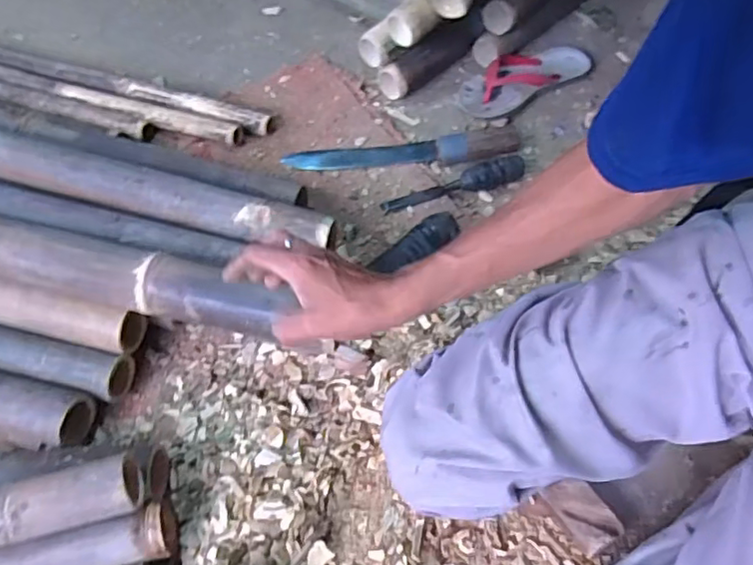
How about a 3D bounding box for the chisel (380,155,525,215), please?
[{"bbox_3d":[0.106,-0.135,0.802,0.202,0.029,0.029,-14,59,-10],"label":"chisel"}]

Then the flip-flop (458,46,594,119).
[{"bbox_3d":[0.228,-0.321,0.926,0.234,0.037,0.091,-26,61,-17],"label":"flip-flop"}]

